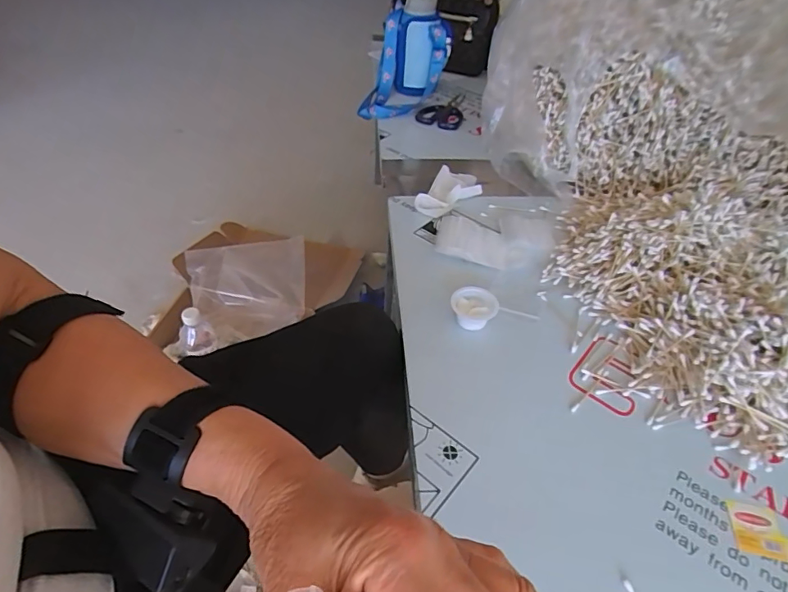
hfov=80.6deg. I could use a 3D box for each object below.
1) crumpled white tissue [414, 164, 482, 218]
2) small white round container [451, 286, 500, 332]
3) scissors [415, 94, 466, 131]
[{"bbox_3d":[0.088,-0.161,0.730,0.074,0.022,0.123,22,47,17],"label":"crumpled white tissue"},{"bbox_3d":[0.094,0.016,0.556,0.054,0.027,0.049,17,46,13],"label":"small white round container"},{"bbox_3d":[0.109,-0.384,0.970,0.089,0.019,0.131,20,47,15],"label":"scissors"}]

